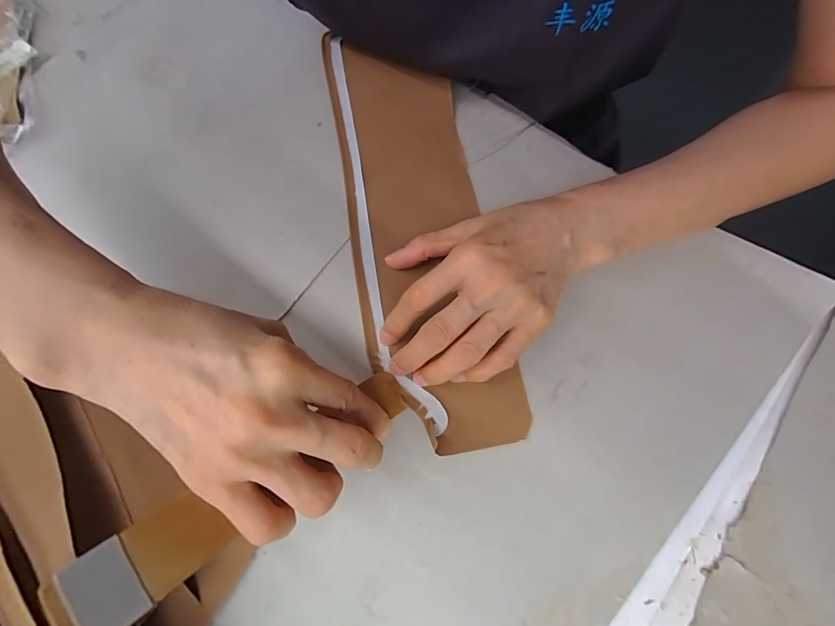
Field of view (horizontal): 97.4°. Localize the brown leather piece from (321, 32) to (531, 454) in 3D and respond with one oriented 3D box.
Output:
[{"bbox_3d":[-0.003,-0.069,0.273,0.102,0.026,0.324,-13,73,-2],"label":"brown leather piece"}]

